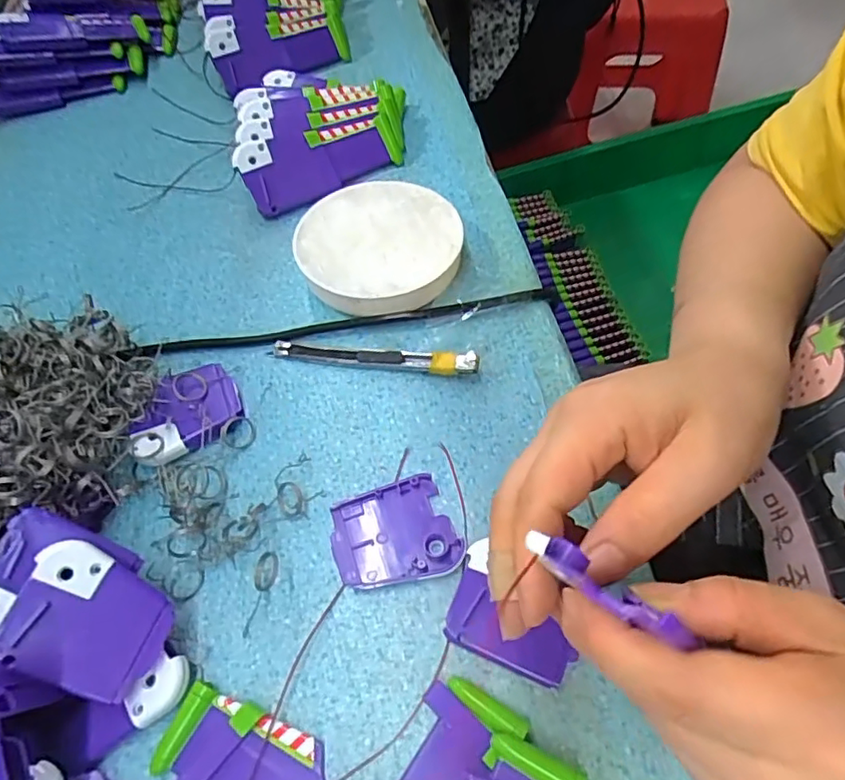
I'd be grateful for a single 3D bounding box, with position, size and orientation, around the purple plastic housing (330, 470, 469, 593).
[{"bbox_3d":[-0.015,0.072,0.301,0.061,0.007,0.052,-11,57,-4],"label":"purple plastic housing"}]

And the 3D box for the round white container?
[{"bbox_3d":[-0.027,-0.091,0.386,0.103,0.030,0.101,-2,57,2],"label":"round white container"}]

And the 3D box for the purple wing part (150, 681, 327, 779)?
[{"bbox_3d":[-0.068,0.160,0.246,0.089,0.010,0.039,18,60,14],"label":"purple wing part"}]

